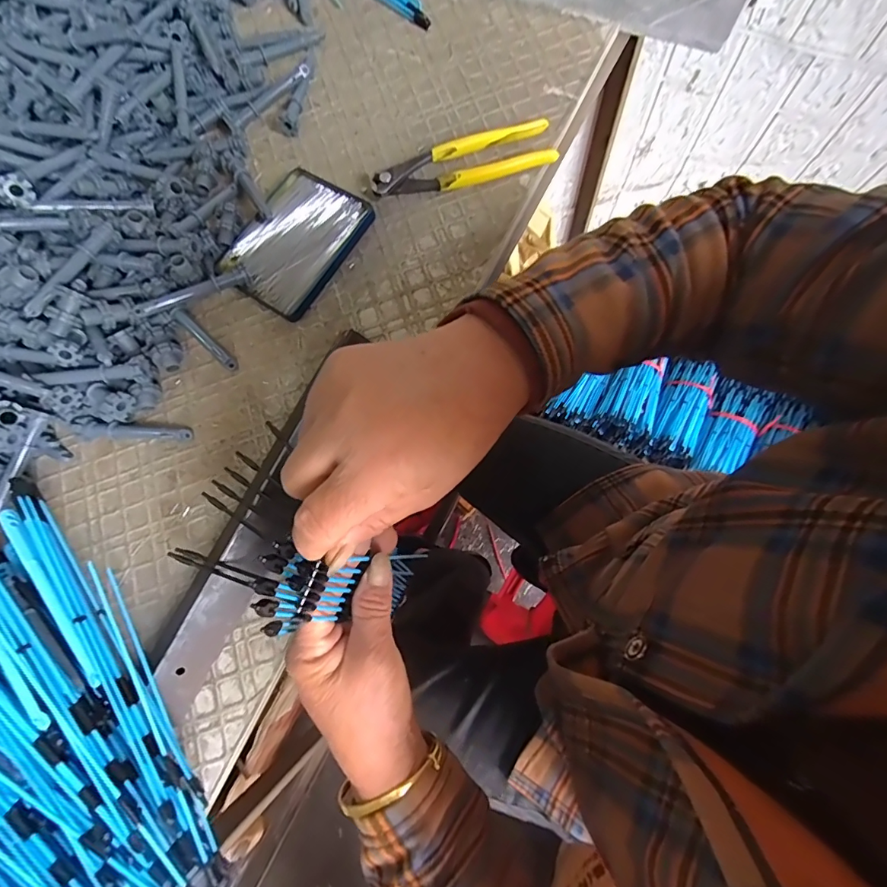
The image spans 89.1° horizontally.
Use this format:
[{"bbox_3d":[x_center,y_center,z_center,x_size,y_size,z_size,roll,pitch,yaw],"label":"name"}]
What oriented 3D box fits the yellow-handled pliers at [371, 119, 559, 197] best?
[{"bbox_3d":[0.017,-0.258,0.410,0.163,0.018,0.048,-11,75,2],"label":"yellow-handled pliers"}]

